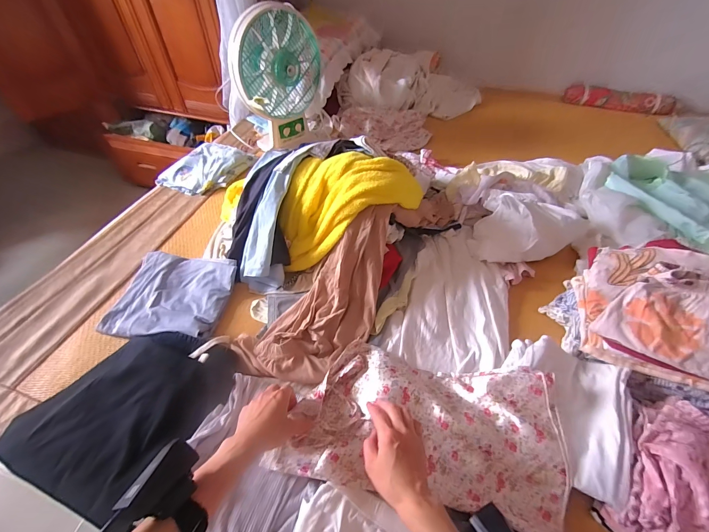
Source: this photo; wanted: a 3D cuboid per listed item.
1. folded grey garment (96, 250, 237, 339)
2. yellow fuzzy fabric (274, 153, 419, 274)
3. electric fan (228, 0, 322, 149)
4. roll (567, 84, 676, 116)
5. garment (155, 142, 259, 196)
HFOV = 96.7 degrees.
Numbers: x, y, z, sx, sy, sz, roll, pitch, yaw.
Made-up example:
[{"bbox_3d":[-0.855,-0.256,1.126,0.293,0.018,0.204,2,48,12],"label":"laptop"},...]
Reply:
[{"bbox_3d":[-0.385,0.052,0.670,0.233,0.024,0.207,3,47,5],"label":"folded grey garment"},{"bbox_3d":[-0.009,-0.138,0.712,0.315,0.179,0.200,-8,50,-8],"label":"yellow fuzzy fabric"},{"bbox_3d":[-0.234,-0.565,0.984,0.114,0.362,0.279,29,55,21],"label":"electric fan"},{"bbox_3d":[1.124,-0.709,1.338,0.411,0.075,0.081,25,53,19],"label":"roll"},{"bbox_3d":[-0.462,-0.320,0.997,0.204,0.033,0.252,18,51,18],"label":"garment"}]

